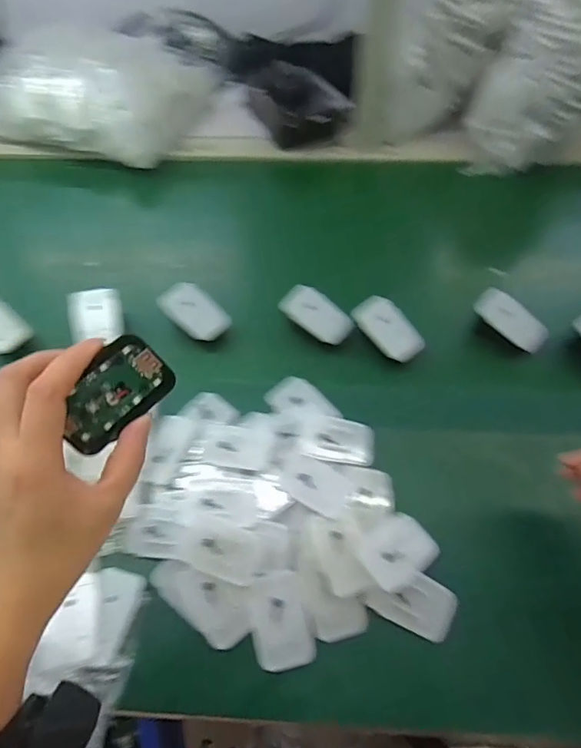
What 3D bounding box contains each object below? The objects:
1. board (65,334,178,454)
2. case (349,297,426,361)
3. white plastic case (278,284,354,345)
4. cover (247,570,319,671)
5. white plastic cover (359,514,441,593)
[{"bbox_3d":[-0.102,0.012,0.270,0.068,0.009,0.041,-44,111,-3],"label":"board"},{"bbox_3d":[0.109,-0.051,0.526,0.046,0.018,0.081,-34,66,-19],"label":"case"},{"bbox_3d":[0.031,-0.068,0.540,0.083,0.020,0.043,34,65,17],"label":"white plastic case"},{"bbox_3d":[-0.009,0.205,0.395,0.049,0.004,0.072,-12,67,-8],"label":"cover"},{"bbox_3d":[0.094,0.152,0.416,0.063,0.004,0.054,-31,65,-18],"label":"white plastic cover"}]

